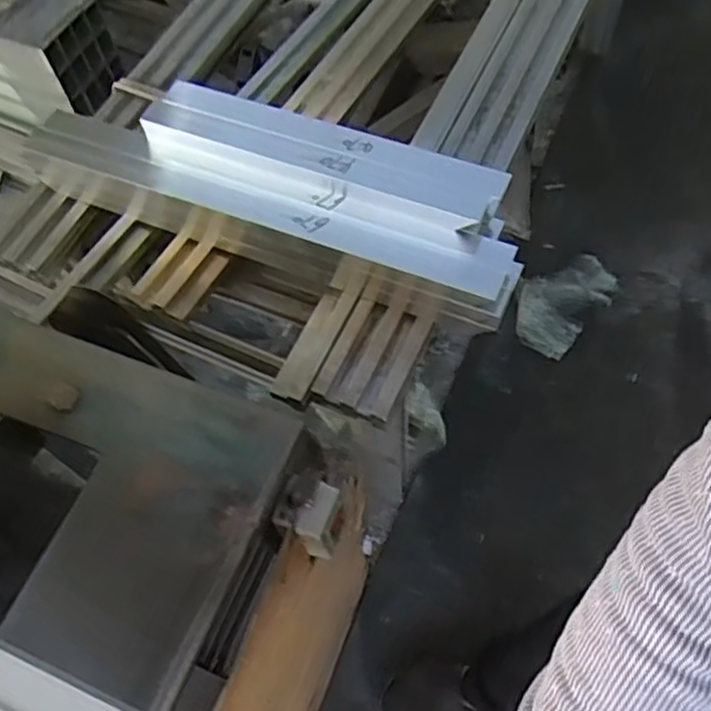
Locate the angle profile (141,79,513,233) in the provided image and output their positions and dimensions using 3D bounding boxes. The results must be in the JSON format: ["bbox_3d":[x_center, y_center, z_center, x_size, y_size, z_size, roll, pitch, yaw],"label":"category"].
[{"bbox_3d":[-0.045,-0.259,0.872,0.459,0.039,0.071,21,65,14],"label":"angle profile"}]

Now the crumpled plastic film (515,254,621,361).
[{"bbox_3d":[0.461,-0.124,1.556,0.156,0.021,0.269,40,71,21],"label":"crumpled plastic film"}]

